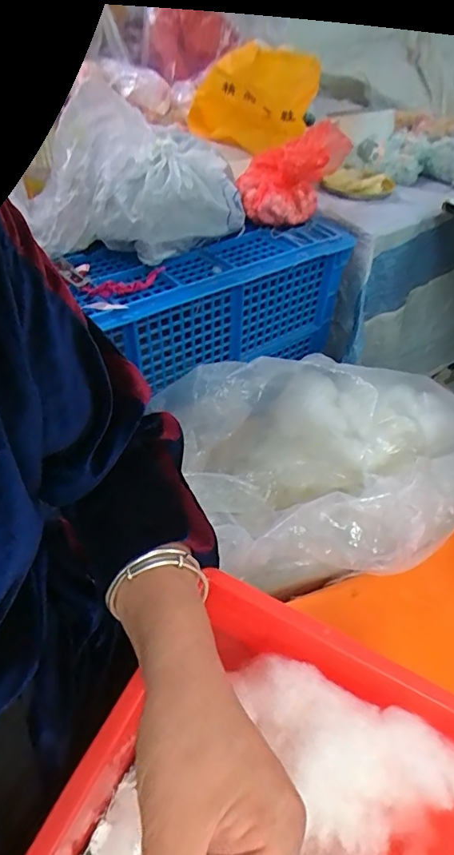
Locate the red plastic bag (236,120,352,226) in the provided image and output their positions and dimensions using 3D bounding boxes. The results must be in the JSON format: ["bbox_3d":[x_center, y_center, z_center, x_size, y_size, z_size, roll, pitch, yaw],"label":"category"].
[{"bbox_3d":[0.101,-0.378,0.712,0.155,0.109,0.109,-5,46,-9],"label":"red plastic bag"}]

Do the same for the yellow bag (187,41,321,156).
[{"bbox_3d":[0.040,-0.560,0.801,0.206,0.146,0.091,34,48,23],"label":"yellow bag"}]

